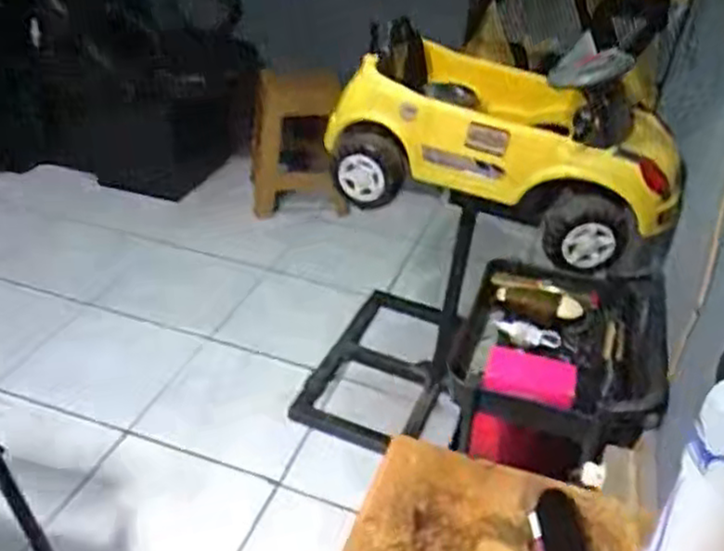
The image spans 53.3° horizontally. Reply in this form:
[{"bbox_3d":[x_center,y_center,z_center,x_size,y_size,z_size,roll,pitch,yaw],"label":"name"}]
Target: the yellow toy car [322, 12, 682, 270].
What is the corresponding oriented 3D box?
[{"bbox_3d":[0.305,-0.290,1.473,0.644,0.296,0.390,16,35,16],"label":"yellow toy car"}]

